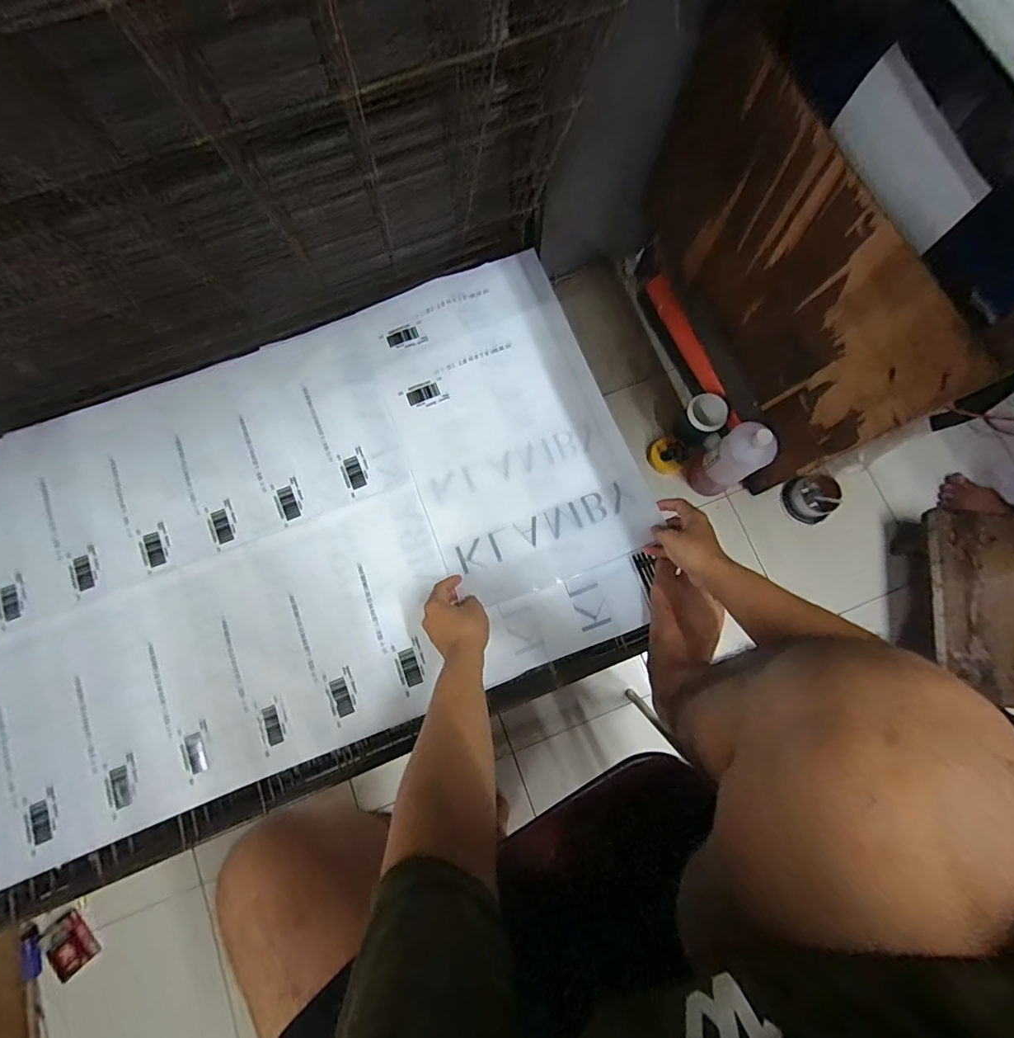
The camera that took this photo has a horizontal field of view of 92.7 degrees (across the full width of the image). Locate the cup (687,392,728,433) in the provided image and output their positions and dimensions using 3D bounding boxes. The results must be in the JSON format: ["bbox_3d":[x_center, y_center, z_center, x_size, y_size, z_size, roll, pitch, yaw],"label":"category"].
[{"bbox_3d":[0.395,-0.209,0.956,0.076,0.055,0.065,40,81,8],"label":"cup"}]

